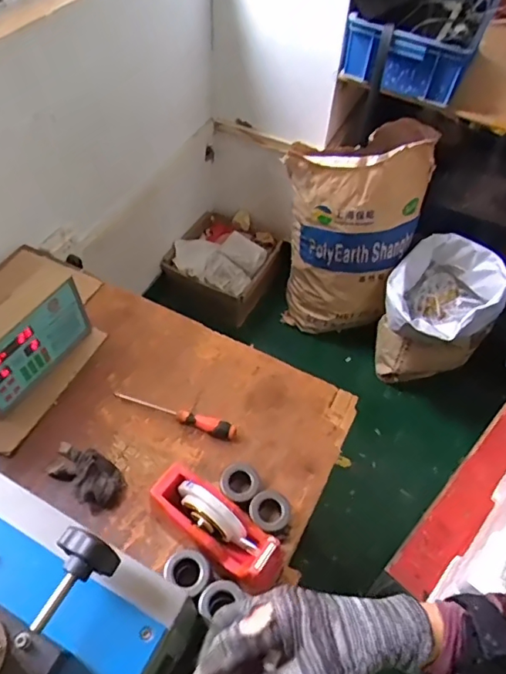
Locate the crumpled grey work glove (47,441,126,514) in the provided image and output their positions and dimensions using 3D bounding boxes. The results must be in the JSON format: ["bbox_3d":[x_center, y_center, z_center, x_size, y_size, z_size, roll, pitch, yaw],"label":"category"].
[{"bbox_3d":[-0.257,0.207,0.802,0.119,0.058,0.073,34,59,19],"label":"crumpled grey work glove"}]

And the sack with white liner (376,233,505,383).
[{"bbox_3d":[0.565,-0.063,1.624,0.311,0.380,0.306,30,58,17],"label":"sack with white liner"}]

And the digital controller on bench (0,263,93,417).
[{"bbox_3d":[-0.385,0.006,0.875,0.068,0.163,0.233,26,56,14],"label":"digital controller on bench"}]

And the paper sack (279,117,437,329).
[{"bbox_3d":[0.290,-0.330,1.629,0.394,0.610,0.314,16,54,7],"label":"paper sack"}]

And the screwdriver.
[{"bbox_3d":[-0.132,0.126,0.888,0.220,0.030,0.027,20,55,10],"label":"screwdriver"}]

